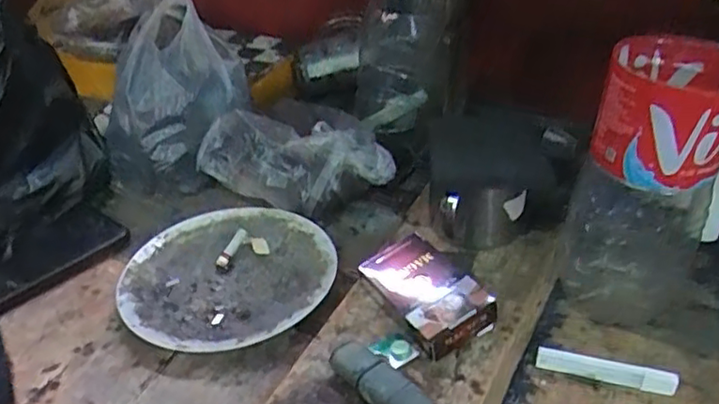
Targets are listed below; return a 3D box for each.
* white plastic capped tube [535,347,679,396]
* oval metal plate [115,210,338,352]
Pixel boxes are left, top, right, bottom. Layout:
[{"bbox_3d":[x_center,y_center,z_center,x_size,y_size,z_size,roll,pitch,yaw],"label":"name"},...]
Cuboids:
[{"bbox_3d":[0.171,0.118,0.448,0.092,0.015,0.011,8,36,15],"label":"white plastic capped tube"},{"bbox_3d":[-0.109,0.059,0.534,0.162,0.021,0.165,28,45,36],"label":"oval metal plate"}]

